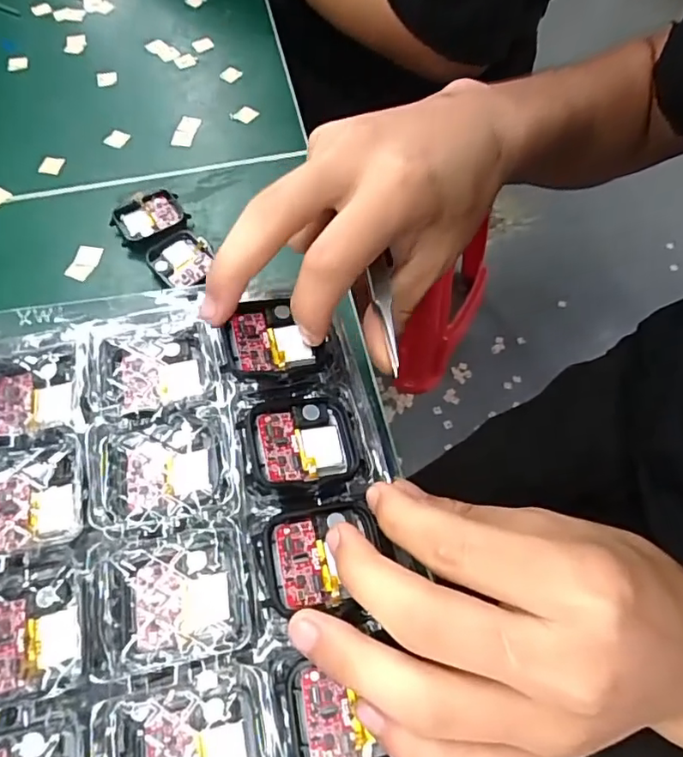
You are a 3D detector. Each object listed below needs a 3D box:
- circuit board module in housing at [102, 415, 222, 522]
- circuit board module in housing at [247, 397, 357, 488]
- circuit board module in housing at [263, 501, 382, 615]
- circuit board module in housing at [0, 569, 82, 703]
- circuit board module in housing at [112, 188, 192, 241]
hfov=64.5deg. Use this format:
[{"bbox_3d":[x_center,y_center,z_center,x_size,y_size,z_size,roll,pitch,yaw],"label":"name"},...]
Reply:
[{"bbox_3d":[-0.073,0.037,0.220,0.045,0.007,0.039,-16,64,-7],"label":"circuit board module in housing"},{"bbox_3d":[-0.016,0.025,0.219,0.041,0.009,0.036,-11,64,-5],"label":"circuit board module in housing"},{"bbox_3d":[-0.007,0.065,0.200,0.041,0.006,0.035,-10,61,-6],"label":"circuit board module in housing"},{"bbox_3d":[-0.113,0.092,0.193,0.043,0.015,0.039,-5,63,-2],"label":"circuit board module in housing"},{"bbox_3d":[-0.130,-0.111,0.372,0.045,0.011,0.038,-34,68,-15],"label":"circuit board module in housing"}]

